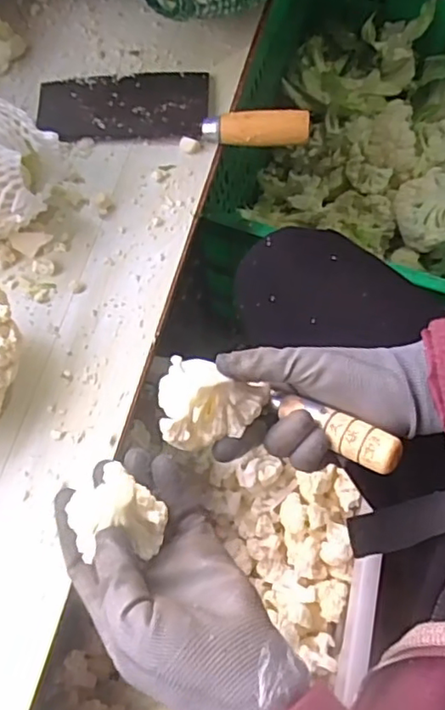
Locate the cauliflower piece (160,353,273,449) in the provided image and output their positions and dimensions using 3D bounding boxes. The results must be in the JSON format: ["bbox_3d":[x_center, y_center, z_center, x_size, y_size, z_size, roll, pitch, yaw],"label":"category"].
[{"bbox_3d":[-0.015,0.035,0.409,0.070,0.036,0.064,0,68,0],"label":"cauliflower piece"}]

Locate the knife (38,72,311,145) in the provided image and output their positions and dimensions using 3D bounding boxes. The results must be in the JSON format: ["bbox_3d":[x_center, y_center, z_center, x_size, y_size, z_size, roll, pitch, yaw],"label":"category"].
[{"bbox_3d":[-0.052,-0.252,0.597,0.268,0.026,0.090,5,68,3],"label":"knife"}]

